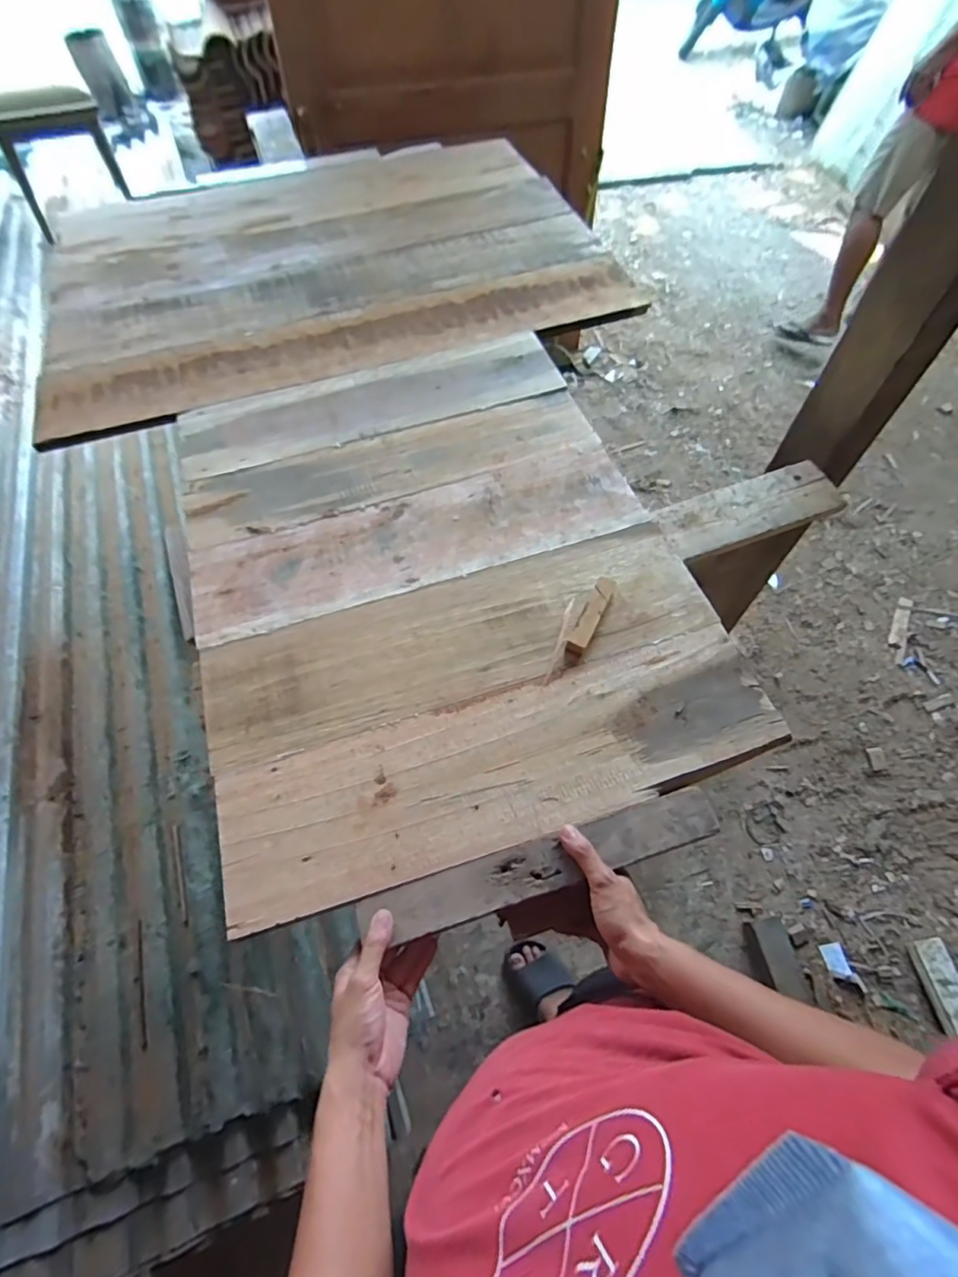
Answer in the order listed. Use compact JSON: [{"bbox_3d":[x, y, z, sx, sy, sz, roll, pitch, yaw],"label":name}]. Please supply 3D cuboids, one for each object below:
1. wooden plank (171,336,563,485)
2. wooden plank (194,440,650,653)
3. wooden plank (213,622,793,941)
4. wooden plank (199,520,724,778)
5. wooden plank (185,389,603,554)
[{"bbox_3d":[-0.187,-0.421,1.016,0.654,0.017,0.178,-17,61,-8],"label":"wooden plank"},{"bbox_3d":[-0.090,-0.151,0.855,0.658,0.010,0.175,-17,61,-8],"label":"wooden plank"},{"bbox_3d":[0.029,0.146,0.675,0.650,0.015,0.179,-17,61,-8],"label":"wooden plank"},{"bbox_3d":[-0.026,-0.003,0.768,0.659,0.013,0.185,-16,61,-8],"label":"wooden plank"},{"bbox_3d":[-0.135,-0.287,0.939,0.659,0.015,0.156,-18,61,-8],"label":"wooden plank"}]

